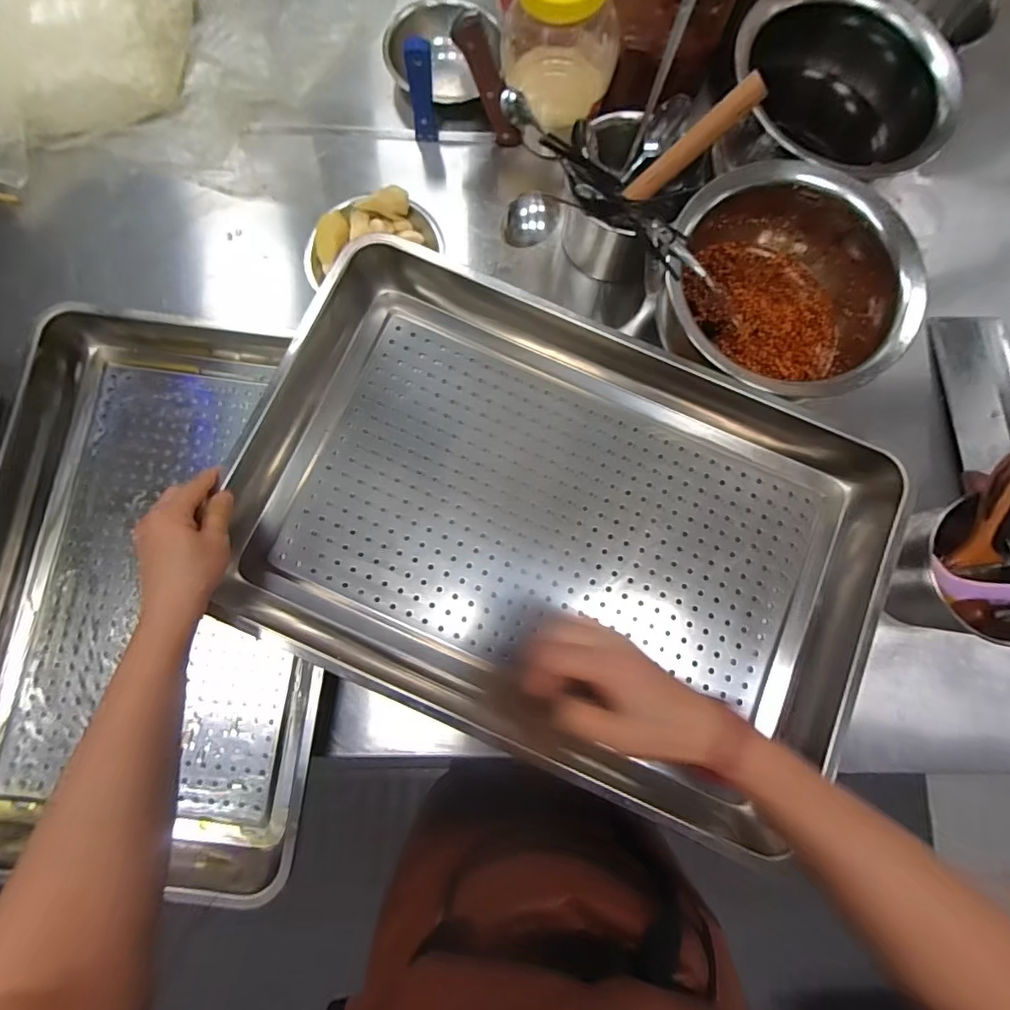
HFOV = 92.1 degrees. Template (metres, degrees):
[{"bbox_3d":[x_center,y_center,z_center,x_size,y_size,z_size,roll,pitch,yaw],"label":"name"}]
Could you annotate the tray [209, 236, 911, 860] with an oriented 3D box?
[{"bbox_3d":[0.046,0.014,0.464,0.574,0.068,0.399,22,82,1],"label":"tray"}]

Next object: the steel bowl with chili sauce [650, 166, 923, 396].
[{"bbox_3d":[0.287,-0.229,0.531,0.249,0.110,0.242,7,81,-1],"label":"steel bowl with chili sauce"}]

